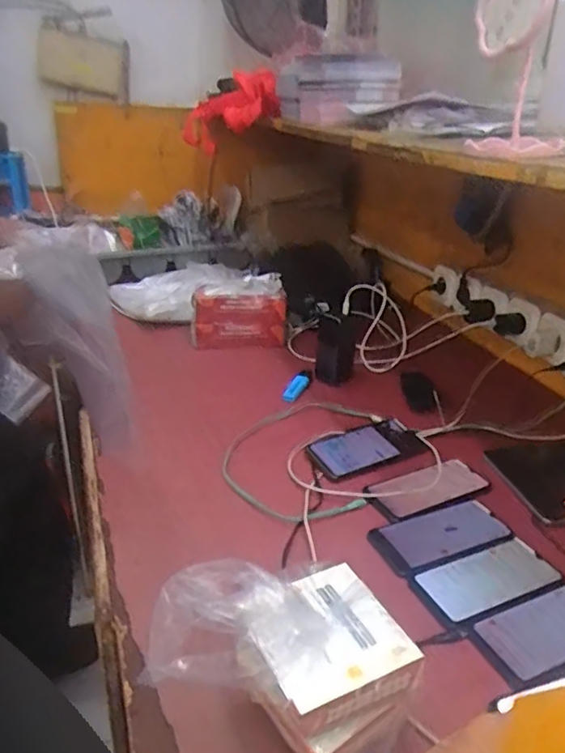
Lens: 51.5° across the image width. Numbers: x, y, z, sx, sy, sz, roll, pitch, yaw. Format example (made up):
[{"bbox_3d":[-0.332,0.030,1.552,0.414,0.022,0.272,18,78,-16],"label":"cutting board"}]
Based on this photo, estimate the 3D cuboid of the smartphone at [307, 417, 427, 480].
[{"bbox_3d":[0.126,0.104,0.861,0.172,0.014,0.079,-11,43,-26],"label":"smartphone"}]

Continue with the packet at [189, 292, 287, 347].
[{"bbox_3d":[-0.081,-0.110,1.152,0.191,0.111,0.032,-6,27,-17],"label":"packet"}]

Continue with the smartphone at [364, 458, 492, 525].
[{"bbox_3d":[0.192,0.152,0.785,0.164,0.016,0.081,-9,28,-23],"label":"smartphone"}]

